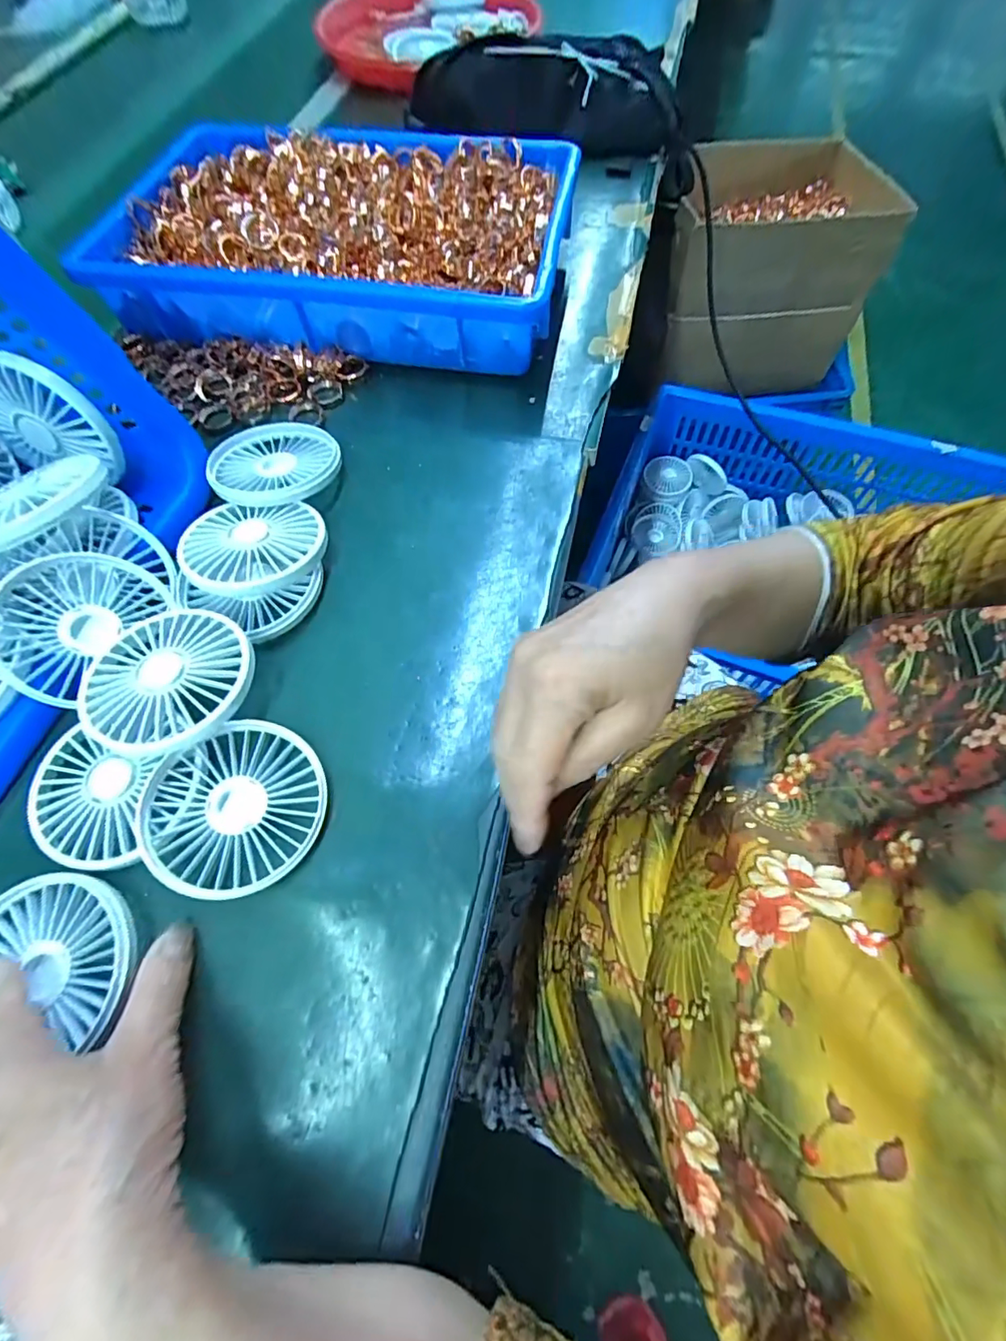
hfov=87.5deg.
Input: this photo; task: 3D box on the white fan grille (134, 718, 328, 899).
[{"bbox_3d":[-0.141,0.070,0.277,0.087,0.015,0.086,13,67,7],"label":"white fan grille"}]

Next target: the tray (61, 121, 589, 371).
[{"bbox_3d":[-0.129,-0.351,0.434,0.349,0.072,0.226,7,66,4],"label":"tray"}]

